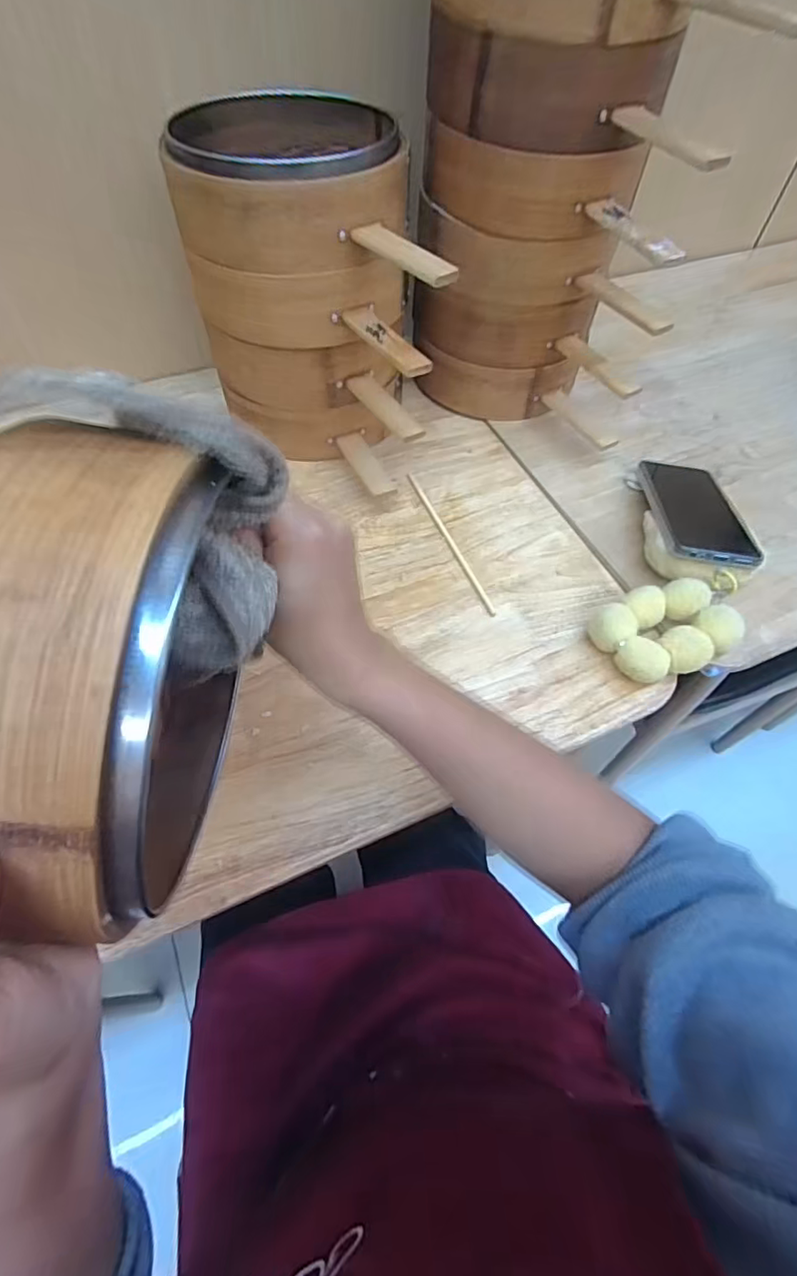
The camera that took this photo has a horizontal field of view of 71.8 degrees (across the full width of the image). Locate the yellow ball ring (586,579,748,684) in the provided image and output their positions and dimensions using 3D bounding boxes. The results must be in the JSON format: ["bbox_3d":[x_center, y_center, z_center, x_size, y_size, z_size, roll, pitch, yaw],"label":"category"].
[{"bbox_3d":[0.225,-0.006,0.469,0.103,0.037,0.082,-25,61,-16],"label":"yellow ball ring"}]

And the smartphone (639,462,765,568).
[{"bbox_3d":[0.287,-0.132,0.539,0.081,0.017,0.197,5,43,3],"label":"smartphone"}]

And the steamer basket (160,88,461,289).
[{"bbox_3d":[-0.081,-0.353,0.441,0.189,0.068,0.241,-10,59,-9],"label":"steamer basket"}]

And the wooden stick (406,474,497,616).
[{"bbox_3d":[0.049,-0.098,0.541,0.007,0.005,0.193,-19,59,-12],"label":"wooden stick"}]

